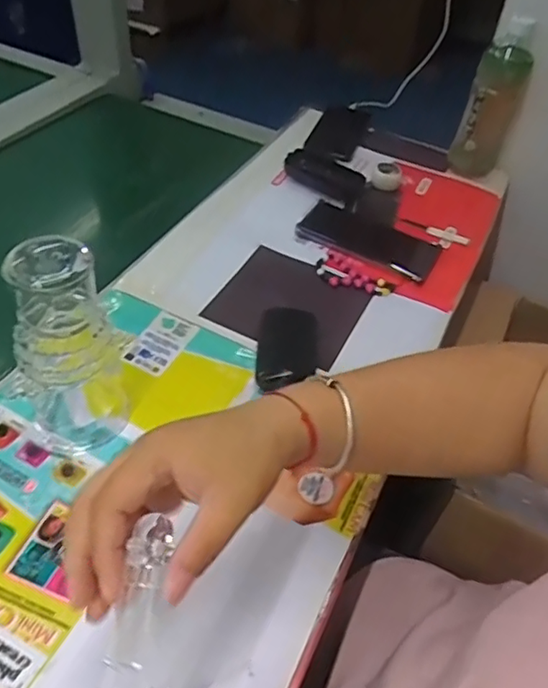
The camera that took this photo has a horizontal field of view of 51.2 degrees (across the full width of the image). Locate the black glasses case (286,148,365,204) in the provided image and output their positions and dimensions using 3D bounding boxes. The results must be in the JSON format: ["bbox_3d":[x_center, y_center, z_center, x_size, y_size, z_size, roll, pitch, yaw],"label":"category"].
[{"bbox_3d":[0.071,-0.226,0.767,0.113,0.028,0.057,32,51,21],"label":"black glasses case"}]

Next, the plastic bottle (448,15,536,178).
[{"bbox_3d":[0.292,-0.322,0.765,0.068,0.203,0.058,21,48,12],"label":"plastic bottle"}]

